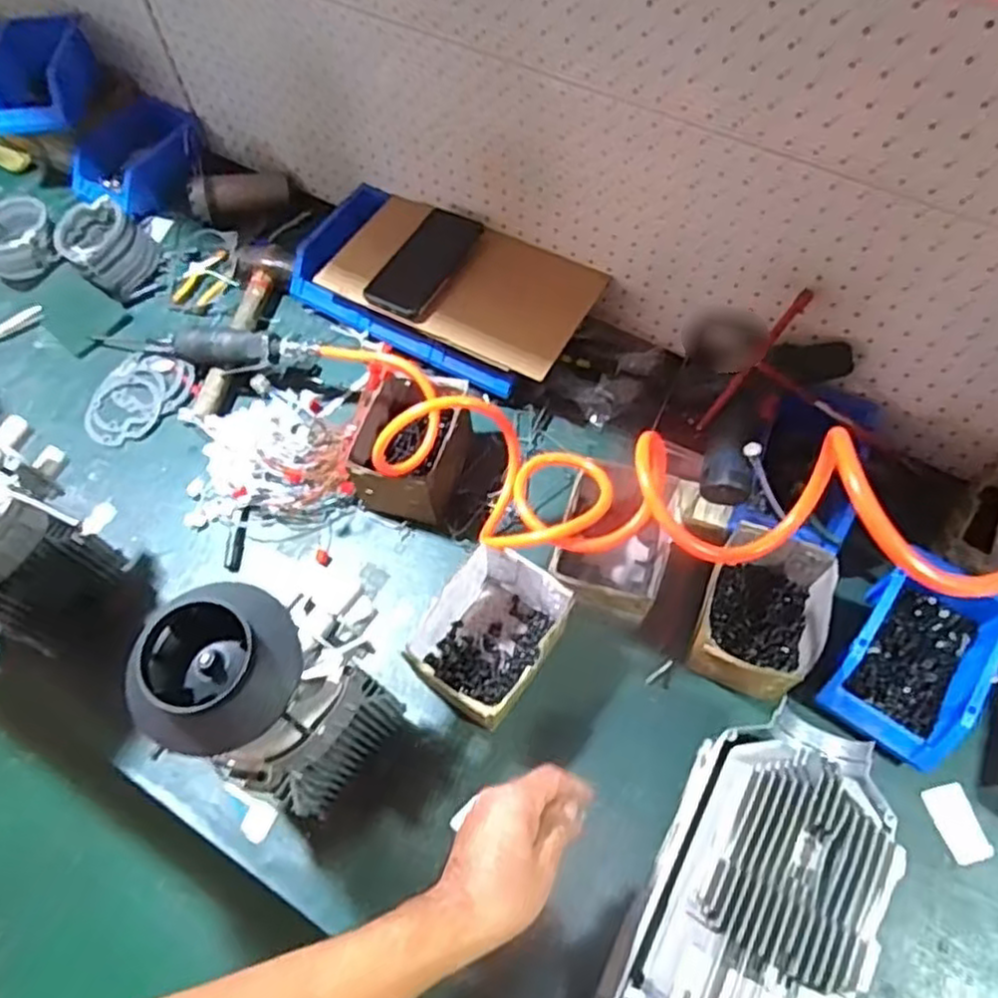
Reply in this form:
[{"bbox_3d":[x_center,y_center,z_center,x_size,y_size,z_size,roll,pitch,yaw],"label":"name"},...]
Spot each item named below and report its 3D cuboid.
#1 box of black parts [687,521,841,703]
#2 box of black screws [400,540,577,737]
[{"bbox_3d":[0.264,0.118,0.726,0.111,0.071,0.162,22,65,12],"label":"box of black parts"},{"bbox_3d":[-0.011,0.138,0.725,0.124,0.092,0.159,27,66,15],"label":"box of black screws"}]

